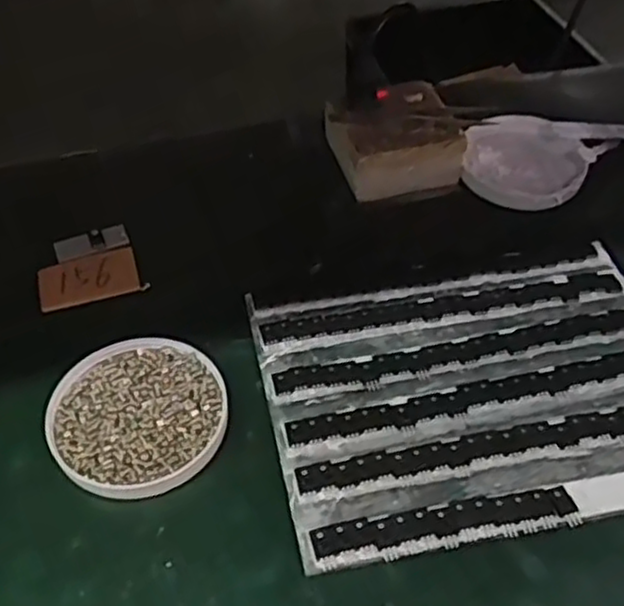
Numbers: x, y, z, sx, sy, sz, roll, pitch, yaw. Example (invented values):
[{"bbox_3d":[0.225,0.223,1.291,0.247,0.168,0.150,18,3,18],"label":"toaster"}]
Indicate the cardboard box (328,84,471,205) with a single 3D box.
[{"bbox_3d":[0.062,-0.127,0.556,0.091,0.046,0.094,-11,48,-8],"label":"cardboard box"}]

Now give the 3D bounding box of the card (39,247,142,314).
[{"bbox_3d":[-0.154,-0.018,0.491,0.065,0.004,0.044,-15,49,-12],"label":"card"}]

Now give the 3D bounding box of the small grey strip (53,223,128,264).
[{"bbox_3d":[-0.159,-0.044,0.514,0.050,0.004,0.026,-19,50,-15],"label":"small grey strip"}]

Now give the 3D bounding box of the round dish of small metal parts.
[{"bbox_3d":[-0.099,0.062,0.407,0.095,0.011,0.099,-1,48,1],"label":"round dish of small metal parts"}]

